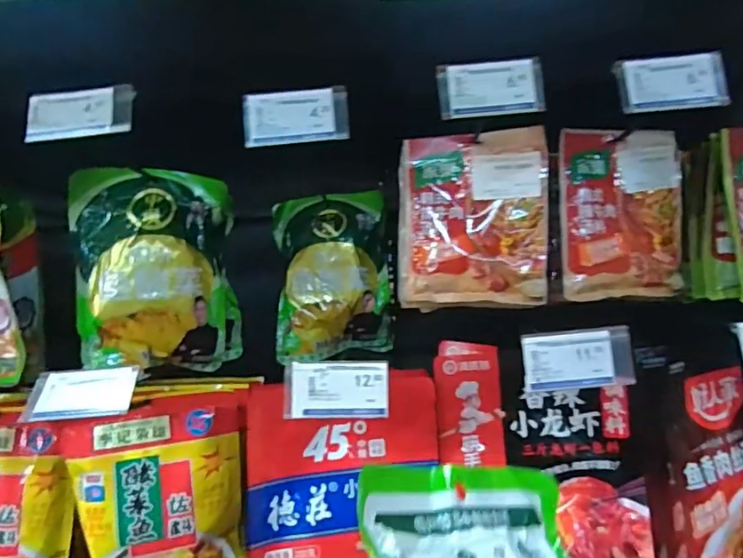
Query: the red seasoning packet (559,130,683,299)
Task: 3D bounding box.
[{"bbox_3d":[0.235,-0.060,0.484,0.125,0.148,0.022,-3,0,-19],"label":"red seasoning packet"}]

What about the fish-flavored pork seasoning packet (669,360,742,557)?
[{"bbox_3d":[0.337,0.187,0.477,0.155,0.224,0.014,-3,-8,-28],"label":"fish-flavored pork seasoning packet"}]

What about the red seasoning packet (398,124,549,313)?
[{"bbox_3d":[0.089,-0.052,0.479,0.136,0.156,0.022,0,1,21],"label":"red seasoning packet"}]

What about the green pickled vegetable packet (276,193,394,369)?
[{"bbox_3d":[-0.050,-0.003,0.680,0.148,0.204,0.049,-3,0,-13],"label":"green pickled vegetable packet"}]

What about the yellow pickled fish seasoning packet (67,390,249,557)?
[{"bbox_3d":[-0.197,0.233,0.498,0.155,0.228,0.029,-3,0,-17],"label":"yellow pickled fish seasoning packet"}]

